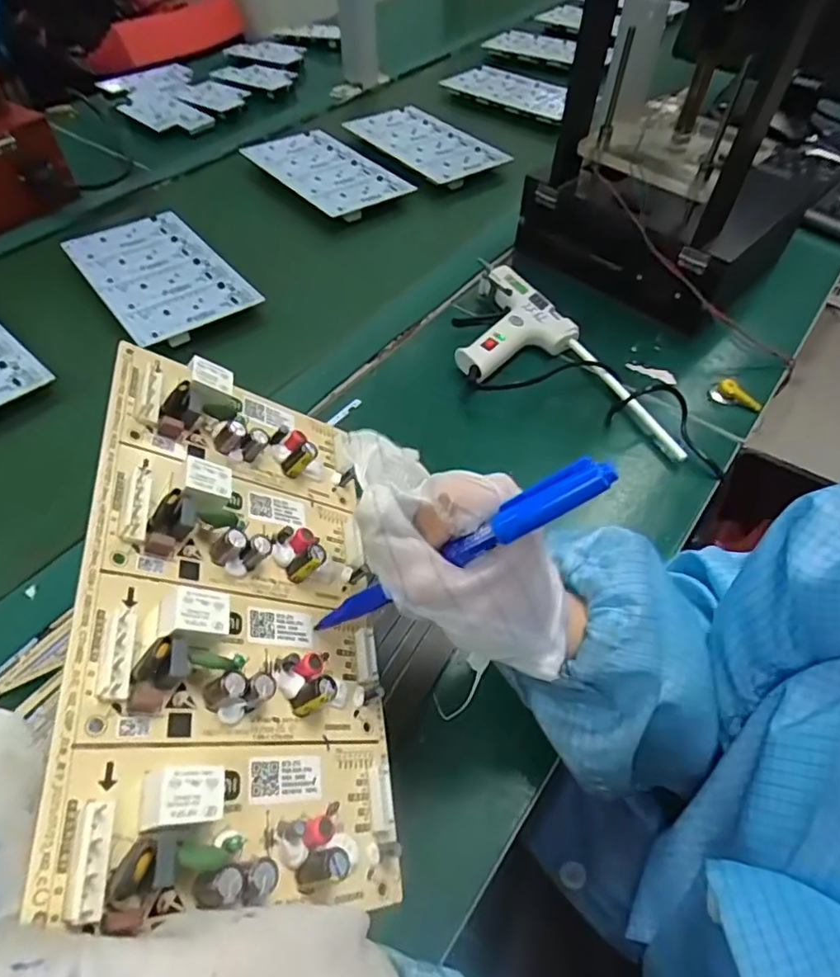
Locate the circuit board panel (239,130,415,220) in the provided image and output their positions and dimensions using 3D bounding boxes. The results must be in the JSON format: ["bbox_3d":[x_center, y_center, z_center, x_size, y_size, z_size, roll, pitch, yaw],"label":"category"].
[{"bbox_3d":[-0.118,-0.381,0.690,0.205,0.025,0.112,36,60,23],"label":"circuit board panel"}]

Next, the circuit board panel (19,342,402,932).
[{"bbox_3d":[-0.065,0.039,0.228,0.120,0.017,0.209,19,48,-39],"label":"circuit board panel"}]

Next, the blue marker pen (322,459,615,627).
[{"bbox_3d":[0.012,0.024,0.217,0.130,0.008,0.012,-32,51,21],"label":"blue marker pen"}]

